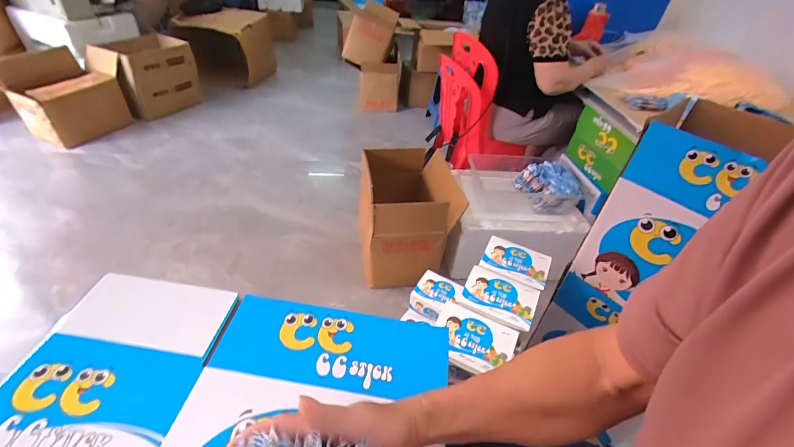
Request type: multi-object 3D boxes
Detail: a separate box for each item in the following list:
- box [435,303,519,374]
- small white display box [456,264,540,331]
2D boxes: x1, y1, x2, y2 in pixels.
[{"bbox_3d":[0.134,0.201,0.643,0.137,0.021,0.105,21,42,17],"label":"box"},{"bbox_3d":[0.207,0.148,0.736,0.141,0.023,0.115,23,42,18],"label":"small white display box"}]

